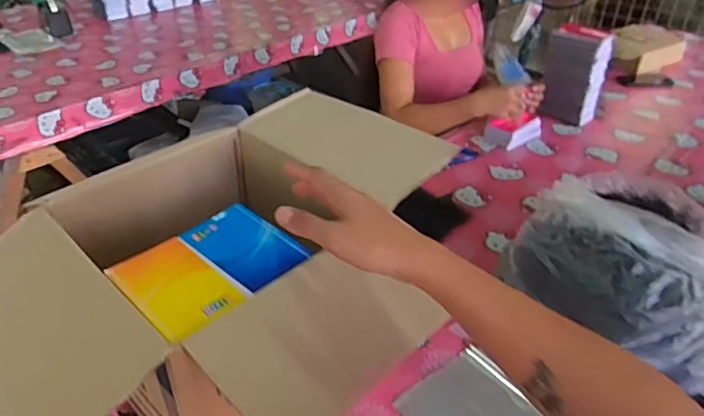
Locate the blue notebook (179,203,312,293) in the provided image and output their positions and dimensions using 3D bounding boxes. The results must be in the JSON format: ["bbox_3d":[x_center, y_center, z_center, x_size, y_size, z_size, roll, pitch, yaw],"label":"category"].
[{"bbox_3d":[-0.113,0.038,0.575,0.131,0.008,0.077,29,44,35],"label":"blue notebook"}]

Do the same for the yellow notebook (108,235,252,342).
[{"bbox_3d":[-0.170,0.073,0.527,0.132,0.004,0.084,30,44,35],"label":"yellow notebook"}]

